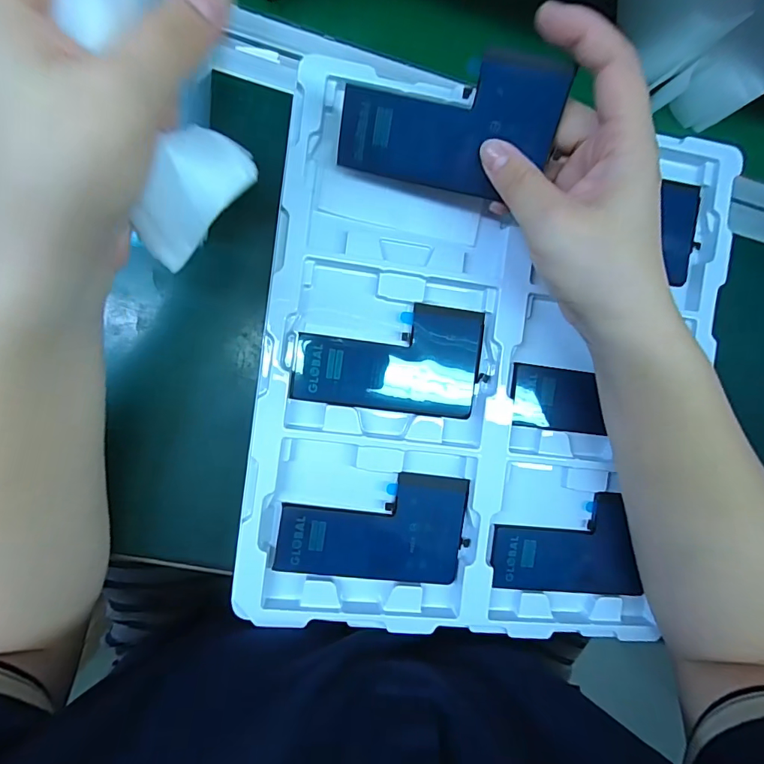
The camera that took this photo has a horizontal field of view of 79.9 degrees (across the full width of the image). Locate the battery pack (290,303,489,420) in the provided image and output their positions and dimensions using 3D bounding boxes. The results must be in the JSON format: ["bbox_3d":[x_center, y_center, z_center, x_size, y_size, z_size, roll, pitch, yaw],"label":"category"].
[{"bbox_3d":[0.006,-0.016,0.273,0.109,0.007,0.065,7,90,-6],"label":"battery pack"}]

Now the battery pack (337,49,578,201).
[{"bbox_3d":[0.033,-0.133,0.232,0.107,0.006,0.063,13,127,3],"label":"battery pack"}]

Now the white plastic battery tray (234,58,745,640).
[{"bbox_3d":[0.067,-0.005,0.278,0.269,0.020,0.309,8,90,-6],"label":"white plastic battery tray"}]

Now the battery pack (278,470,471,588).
[{"bbox_3d":[-0.004,0.086,0.273,0.110,0.007,0.064,8,90,-6],"label":"battery pack"}]

